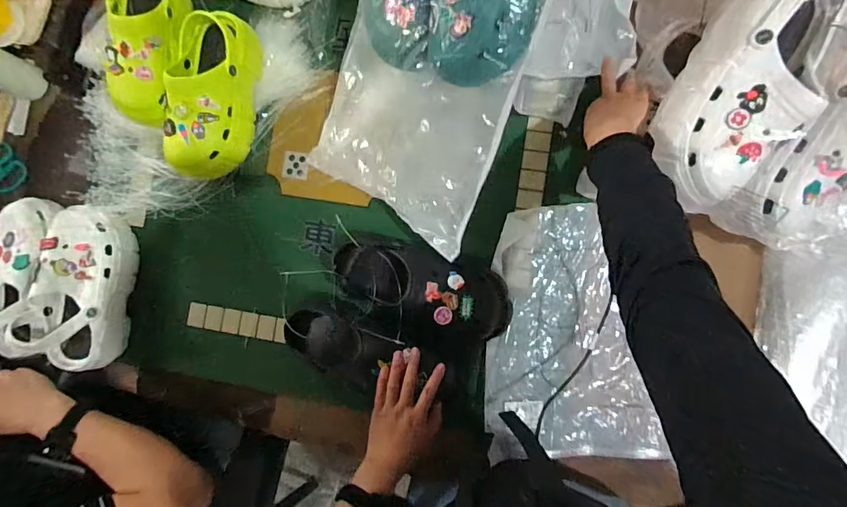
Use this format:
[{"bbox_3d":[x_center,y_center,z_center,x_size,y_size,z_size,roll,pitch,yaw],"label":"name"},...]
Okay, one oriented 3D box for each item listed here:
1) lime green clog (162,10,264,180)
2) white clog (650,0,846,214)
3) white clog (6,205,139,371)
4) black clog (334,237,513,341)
[{"bbox_3d":[-0.329,-0.238,0.693,0.110,0.106,0.240,5,88,5],"label":"lime green clog"},{"bbox_3d":[0.376,-0.181,0.535,0.145,0.100,0.262,33,112,15],"label":"white clog"},{"bbox_3d":[-0.549,0.052,0.701,0.113,0.092,0.243,3,88,5],"label":"white clog"},{"bbox_3d":[-0.001,0.051,0.640,0.265,0.087,0.114,18,89,5],"label":"black clog"}]

